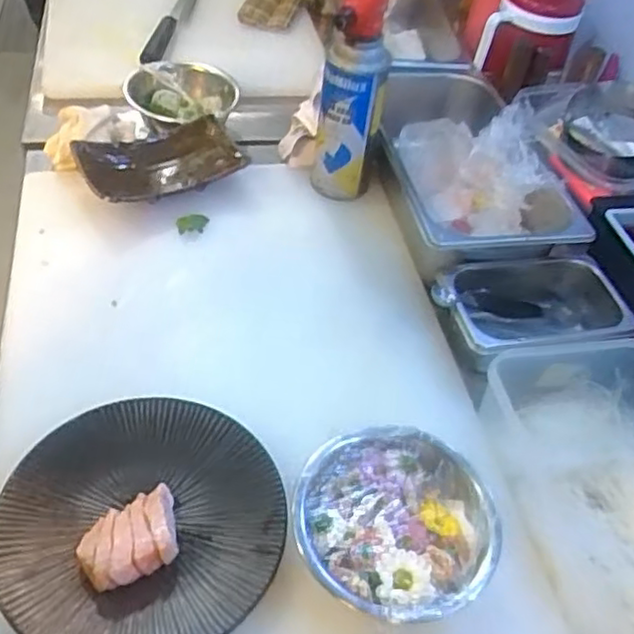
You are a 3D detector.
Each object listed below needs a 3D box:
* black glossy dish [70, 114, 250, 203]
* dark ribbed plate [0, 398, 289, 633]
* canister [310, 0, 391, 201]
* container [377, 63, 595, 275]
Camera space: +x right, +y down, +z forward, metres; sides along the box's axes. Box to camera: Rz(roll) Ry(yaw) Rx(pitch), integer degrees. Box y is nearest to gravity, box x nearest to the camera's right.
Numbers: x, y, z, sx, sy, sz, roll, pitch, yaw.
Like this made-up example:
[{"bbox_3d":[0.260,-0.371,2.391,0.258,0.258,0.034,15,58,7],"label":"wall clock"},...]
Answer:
[{"bbox_3d":[-0.169,-0.166,0.750,0.171,0.039,0.108,-23,57,-26],"label":"black glossy dish"},{"bbox_3d":[-0.123,0.144,0.483,0.191,0.032,0.191,3,46,-3],"label":"dark ribbed plate"},{"bbox_3d":[0.054,-0.255,0.724,0.065,0.255,0.135,22,50,9],"label":"canister"},{"bbox_3d":[0.166,-0.180,0.771,0.204,0.087,0.333,-4,50,-12],"label":"container"}]

